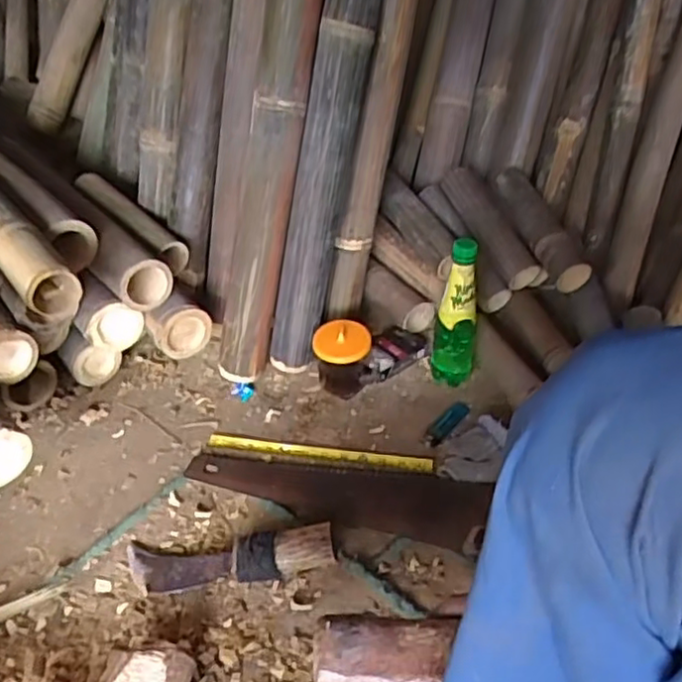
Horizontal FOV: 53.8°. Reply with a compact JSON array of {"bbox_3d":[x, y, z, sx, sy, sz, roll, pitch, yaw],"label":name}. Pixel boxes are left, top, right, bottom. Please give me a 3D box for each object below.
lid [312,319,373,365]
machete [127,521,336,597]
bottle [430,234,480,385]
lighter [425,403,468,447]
[{"bbox_3d":[0.001,0.000,0.918,0.077,0.017,0.070,8,62,5],"label":"lid"},{"bbox_3d":[-0.125,0.242,0.752,0.236,0.032,0.056,-10,43,7],"label":"machete"},{"bbox_3d":[0.159,-0.041,0.914,0.063,0.229,0.061,7,41,11],"label":"bottle"},{"bbox_3d":[0.142,0.110,0.904,0.027,0.016,0.088,28,48,32],"label":"lighter"}]

